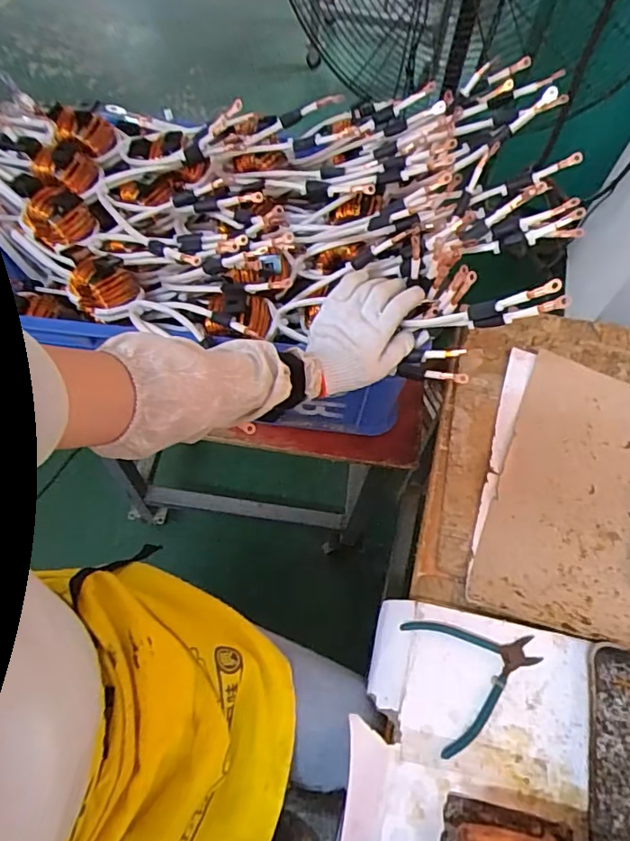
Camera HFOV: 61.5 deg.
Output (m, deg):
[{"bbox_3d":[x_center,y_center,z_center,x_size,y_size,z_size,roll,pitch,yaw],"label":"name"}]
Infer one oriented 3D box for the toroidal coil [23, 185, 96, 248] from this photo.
[{"bbox_3d":[-0.335,-0.265,0.691,0.082,0.054,0.067,-23,66,-15],"label":"toroidal coil"}]

